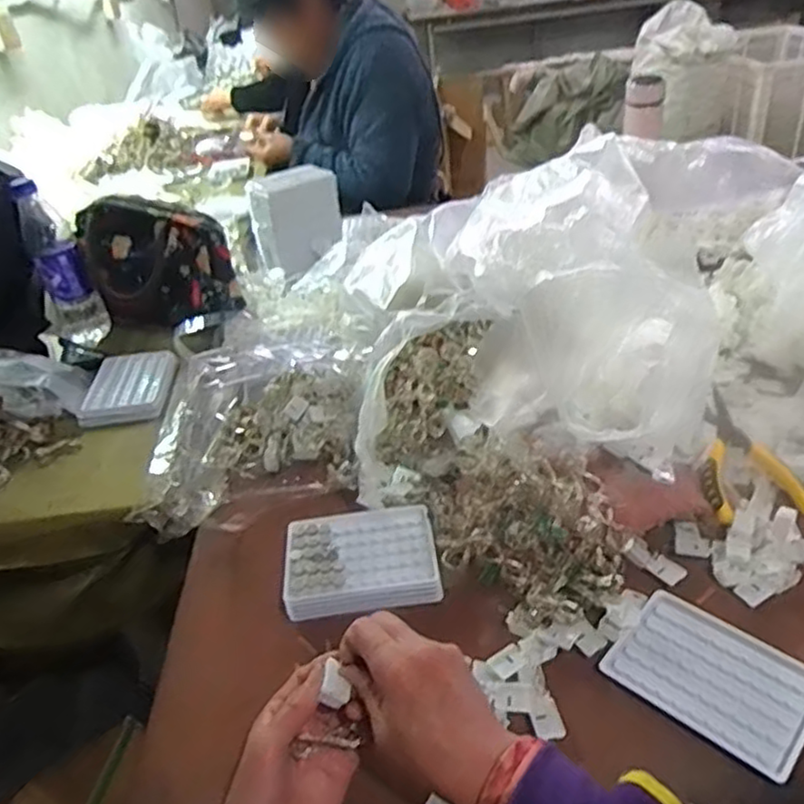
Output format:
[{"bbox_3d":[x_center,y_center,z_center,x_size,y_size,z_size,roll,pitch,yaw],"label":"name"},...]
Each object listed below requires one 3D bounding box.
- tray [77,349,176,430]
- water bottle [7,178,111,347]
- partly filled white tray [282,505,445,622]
[{"bbox_3d":[-0.336,-0.021,0.858,0.106,0.029,0.126,-7,35,1],"label":"tray"},{"bbox_3d":[-0.485,-0.186,0.974,0.072,0.234,0.063,-23,38,-21],"label":"water bottle"},{"bbox_3d":[-0.037,0.139,0.608,0.131,0.018,0.110,-9,35,-2],"label":"partly filled white tray"}]

